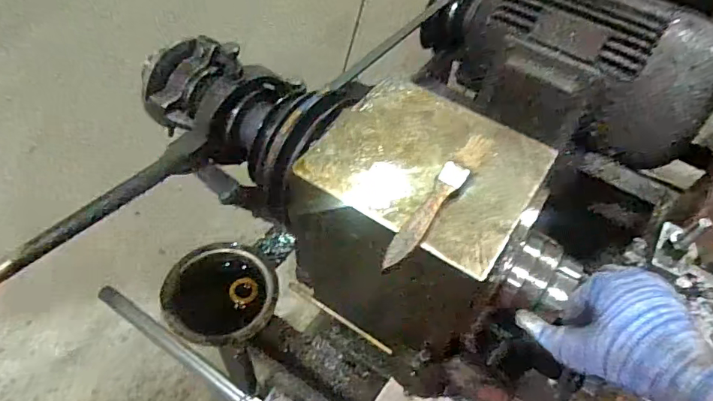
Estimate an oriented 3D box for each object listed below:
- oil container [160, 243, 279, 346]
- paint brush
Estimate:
[{"bbox_3d":[-0.165,0.117,0.597,0.129,0.060,0.125,2,52,-3],"label":"oil container"},{"bbox_3d":[0.063,-0.004,0.372,0.022,0.011,0.147,33,57,19],"label":"paint brush"}]

